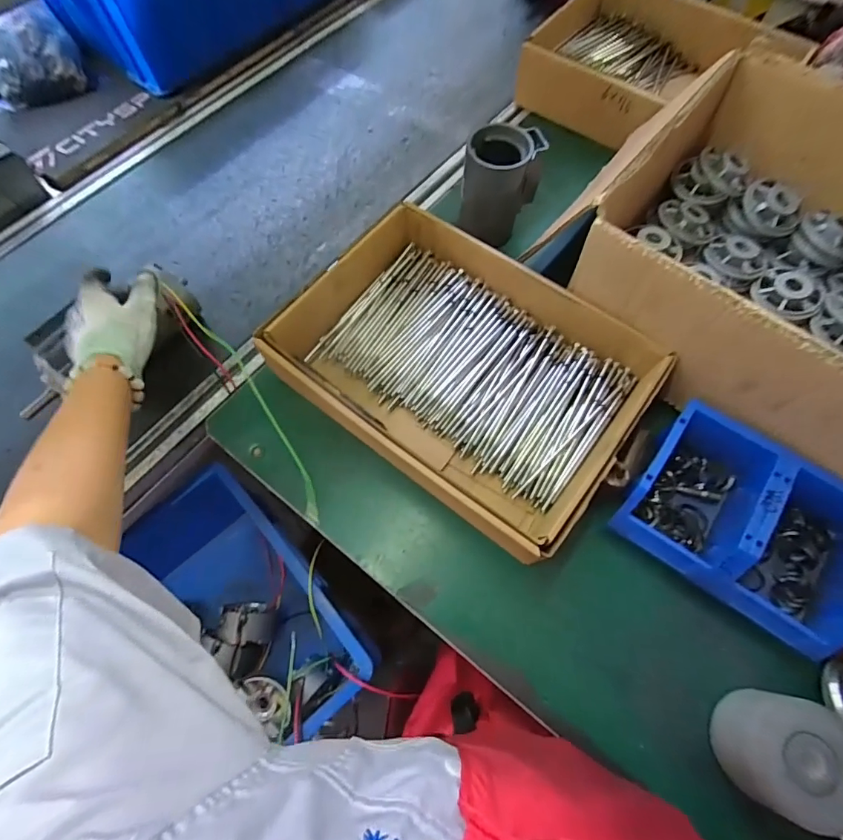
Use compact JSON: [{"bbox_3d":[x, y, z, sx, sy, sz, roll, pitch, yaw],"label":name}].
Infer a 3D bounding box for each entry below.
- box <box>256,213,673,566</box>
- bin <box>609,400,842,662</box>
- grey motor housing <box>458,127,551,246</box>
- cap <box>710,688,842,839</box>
[{"bbox_3d":[0.046,-0.059,0.529,0.367,0.094,0.263,35,72,16],"label":"box"},{"bbox_3d":[0.322,0.103,0.462,0.206,0.088,0.153,34,72,16],"label":"bin"},{"bbox_3d":[0.106,-0.307,0.615,0.100,0.127,0.082,8,67,6],"label":"grey motor housing"},{"bbox_3d":[0.306,0.280,0.383,0.094,0.067,0.086,-1,66,2],"label":"cap"}]

